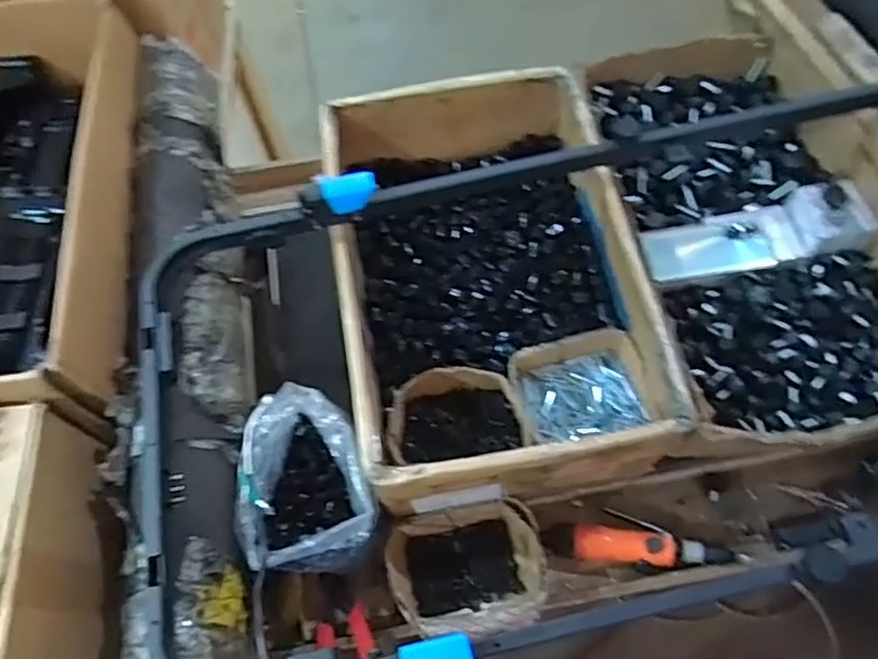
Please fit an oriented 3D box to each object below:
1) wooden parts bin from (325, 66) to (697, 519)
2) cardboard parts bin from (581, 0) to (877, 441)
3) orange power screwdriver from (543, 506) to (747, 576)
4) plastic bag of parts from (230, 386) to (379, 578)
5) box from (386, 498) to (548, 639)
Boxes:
[{"bbox_3d":[0.059,-0.065,0.849,0.344,0.178,0.540,-12,64,-2],"label":"wooden parts bin"},{"bbox_3d":[0.411,-0.153,0.892,0.342,0.120,0.634,-9,64,-1],"label":"cardboard parts bin"},{"bbox_3d":[0.239,0.255,0.797,0.234,0.054,0.071,9,65,8],"label":"orange power screwdriver"},{"bbox_3d":[-0.147,0.166,0.718,0.130,0.110,0.179,-18,64,-5],"label":"plastic bag of parts"},{"bbox_3d":[0.031,0.279,0.762,0.172,0.099,0.135,-9,64,-1],"label":"box"}]

